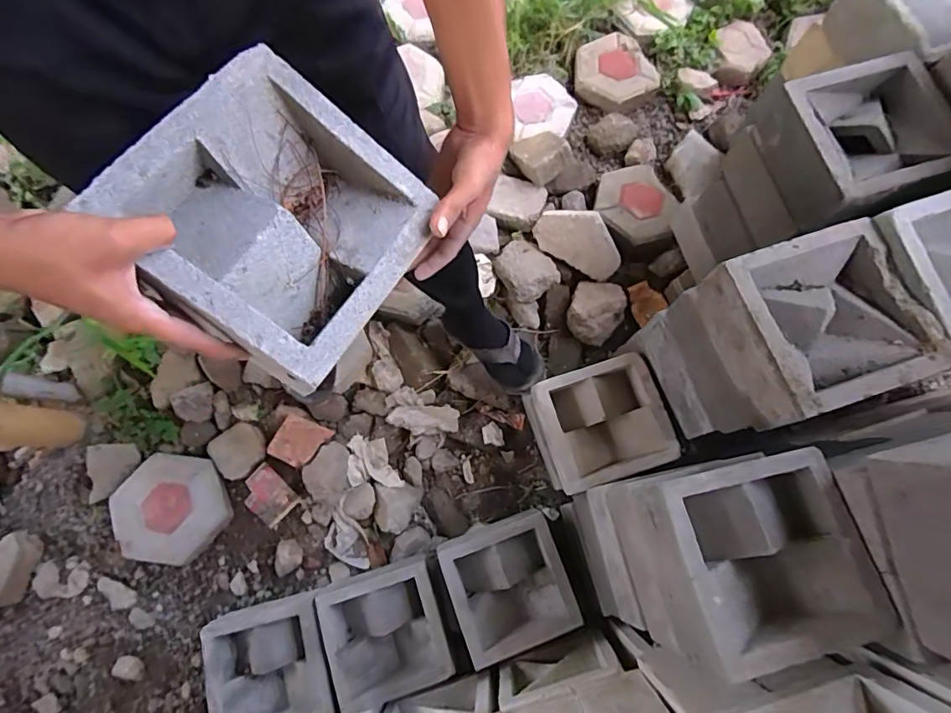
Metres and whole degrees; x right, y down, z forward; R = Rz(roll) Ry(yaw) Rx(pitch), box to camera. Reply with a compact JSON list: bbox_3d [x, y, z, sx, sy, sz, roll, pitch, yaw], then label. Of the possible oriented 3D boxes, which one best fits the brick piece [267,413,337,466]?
[{"bbox_3d":[-0.363,0.174,1.024,0.093,0.064,0.094,28,78,8],"label":"brick piece"}]

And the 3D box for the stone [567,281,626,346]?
[{"bbox_3d":[0.263,-0.100,1.089,0.119,0.069,0.146,27,78,8],"label":"stone"}]

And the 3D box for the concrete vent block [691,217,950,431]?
[{"bbox_3d":[0.424,-0.040,0.622,0.206,0.100,0.206,-18,76,-4],"label":"concrete vent block"}]

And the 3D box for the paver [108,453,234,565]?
[{"bbox_3d":[-0.606,0.295,0.976,0.217,0.050,0.194,7,76,3],"label":"paver"}]

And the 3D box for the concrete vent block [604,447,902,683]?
[{"bbox_3d":[0.318,0.237,0.619,0.217,0.191,0.200,-14,76,-2],"label":"concrete vent block"}]

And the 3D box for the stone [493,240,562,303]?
[{"bbox_3d":[0.109,-0.196,1.121,0.111,0.065,0.144,-36,78,-8],"label":"stone"}]

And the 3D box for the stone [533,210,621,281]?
[{"bbox_3d":[0.226,-0.254,1.068,0.197,0.035,0.118,31,100,3],"label":"stone"}]

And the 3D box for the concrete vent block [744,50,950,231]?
[{"bbox_3d":[0.573,-0.322,0.745,0.211,0.089,0.215,-15,76,-3],"label":"concrete vent block"}]

